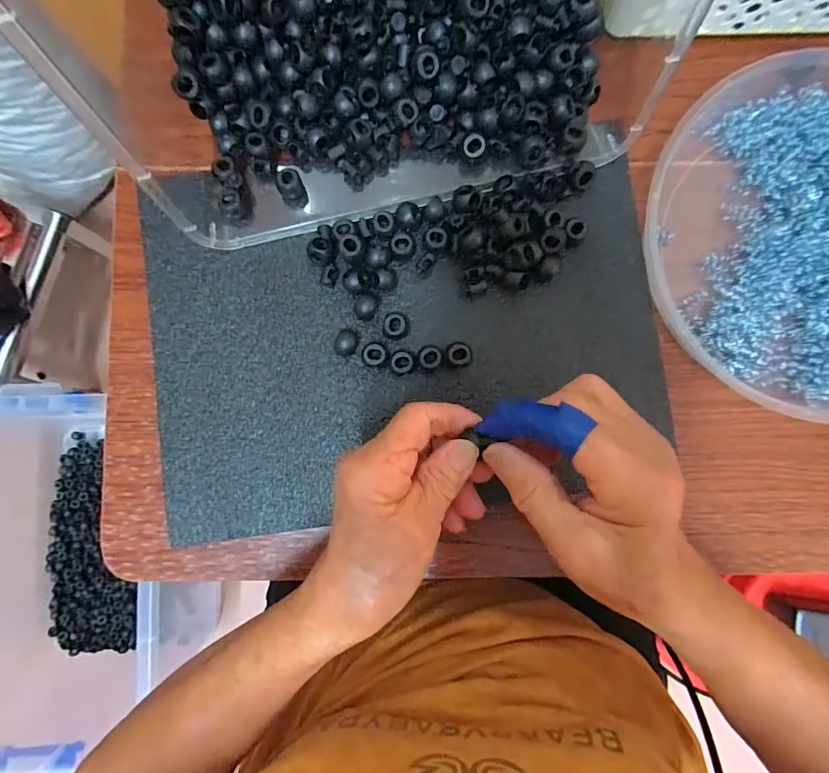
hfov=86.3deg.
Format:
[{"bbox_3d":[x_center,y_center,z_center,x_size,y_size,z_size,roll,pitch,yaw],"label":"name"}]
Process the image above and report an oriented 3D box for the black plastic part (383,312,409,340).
[{"bbox_3d":[-0.012,-0.040,0.293,0.016,0.012,0.016,-1,87,0],"label":"black plastic part"}]

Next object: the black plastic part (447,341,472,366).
[{"bbox_3d":[0.029,-0.021,0.291,0.016,0.011,0.016,0,87,0],"label":"black plastic part"}]

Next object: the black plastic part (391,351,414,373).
[{"bbox_3d":[-0.008,-0.016,0.290,0.014,0.013,0.014,-2,87,-1],"label":"black plastic part"}]

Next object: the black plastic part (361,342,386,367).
[{"bbox_3d":[-0.027,-0.021,0.290,0.016,0.014,0.015,0,87,0],"label":"black plastic part"}]

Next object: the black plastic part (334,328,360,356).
[{"bbox_3d":[-0.044,-0.029,0.291,0.015,0.015,0.018,37,87,1],"label":"black plastic part"}]

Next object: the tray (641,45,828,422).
[{"bbox_3d":[0.267,-0.101,0.284,0.228,0.030,0.218,0,87,0],"label":"tray"}]

